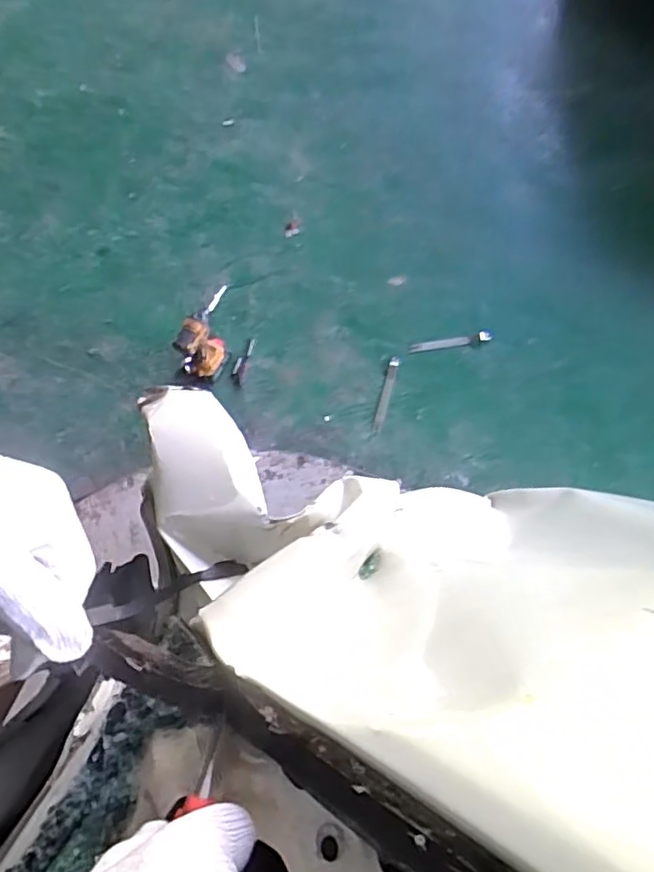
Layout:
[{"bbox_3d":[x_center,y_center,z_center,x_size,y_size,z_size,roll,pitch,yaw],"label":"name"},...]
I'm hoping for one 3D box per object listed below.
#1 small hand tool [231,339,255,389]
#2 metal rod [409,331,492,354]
[{"bbox_3d":[-0.245,-0.212,1.846,0.037,0.015,0.153,15,72,8],"label":"small hand tool"},{"bbox_3d":[0.358,-0.271,1.852,0.235,0.021,0.034,-8,70,0],"label":"metal rod"}]

